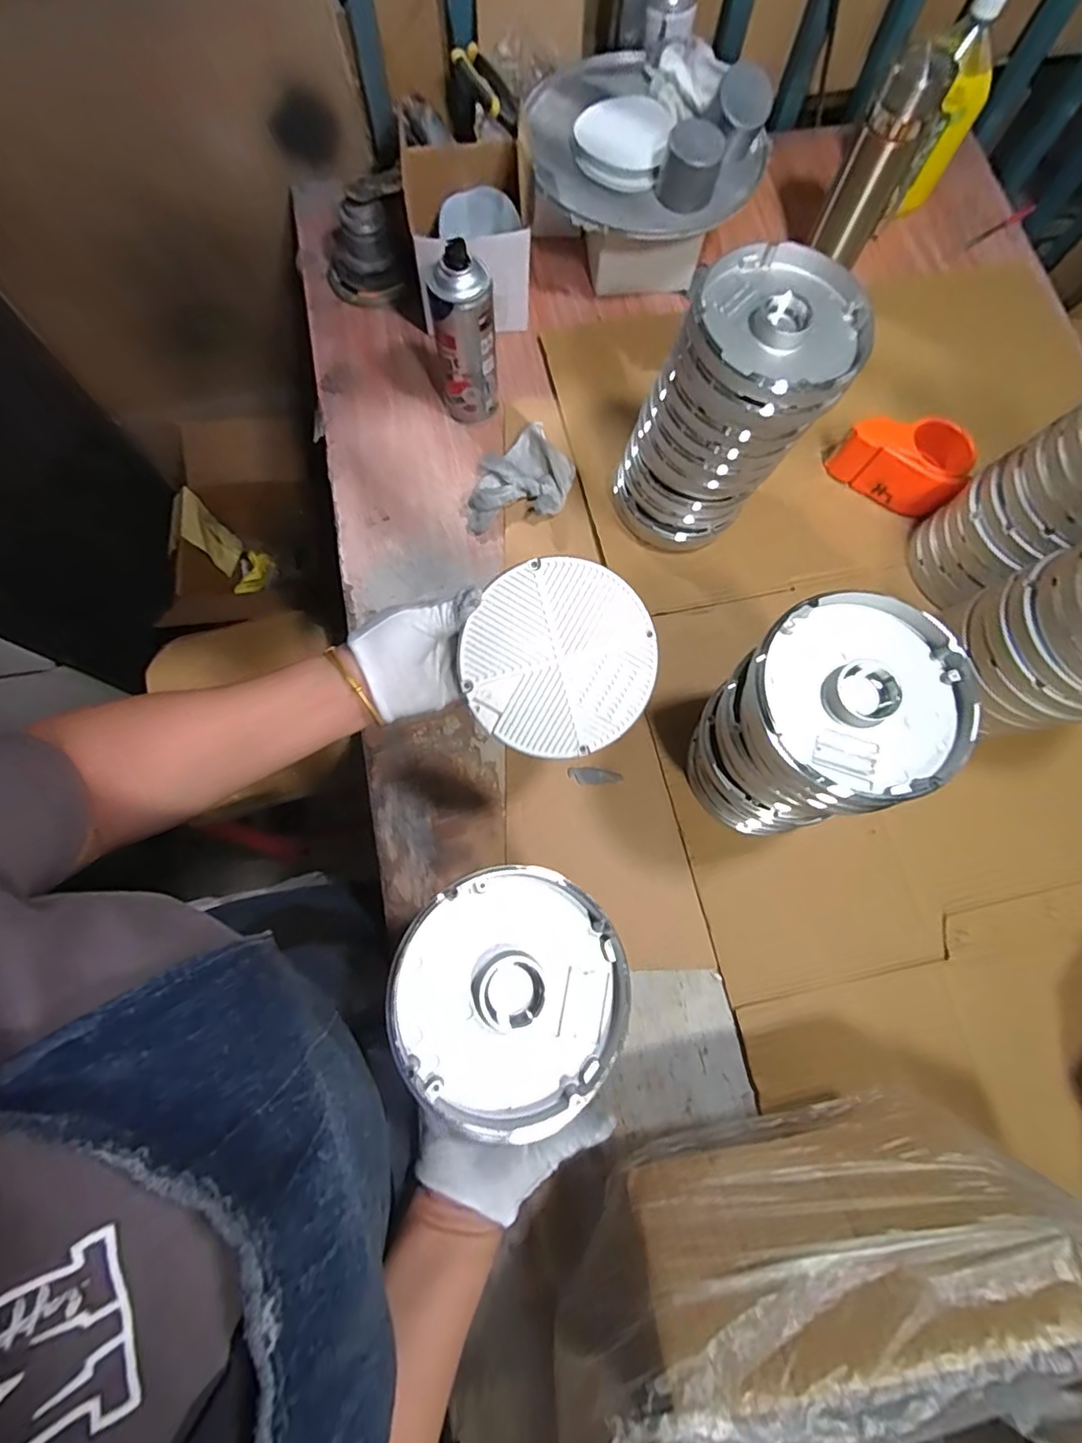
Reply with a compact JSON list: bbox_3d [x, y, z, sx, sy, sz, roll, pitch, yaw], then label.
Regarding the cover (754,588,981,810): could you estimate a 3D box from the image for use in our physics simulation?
[{"bbox_3d":[0.213,-0.021,0.366,0.137,0.019,0.133,-32,79,-6],"label":"cover"}]

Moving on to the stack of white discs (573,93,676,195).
[{"bbox_3d":[0.093,-0.655,0.628,0.101,0.018,0.132,15,76,2],"label":"stack of white discs"}]

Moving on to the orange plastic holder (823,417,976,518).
[{"bbox_3d":[0.412,-0.305,0.642,0.130,0.055,0.094,33,79,8],"label":"orange plastic holder"}]

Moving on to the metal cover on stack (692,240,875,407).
[{"bbox_3d":[0.196,-0.314,0.439,0.130,0.020,0.139,-30,79,-9],"label":"metal cover on stack"}]

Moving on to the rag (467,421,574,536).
[{"bbox_3d":[-0.029,-0.267,0.645,0.135,0.031,0.099,-33,79,-6],"label":"rag"}]

